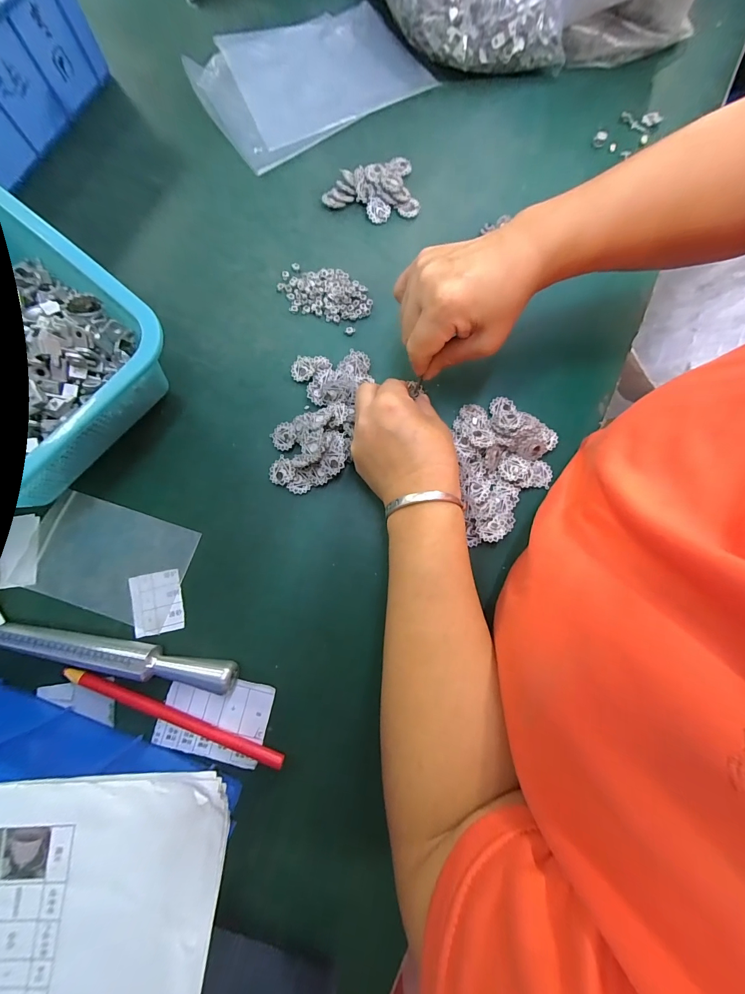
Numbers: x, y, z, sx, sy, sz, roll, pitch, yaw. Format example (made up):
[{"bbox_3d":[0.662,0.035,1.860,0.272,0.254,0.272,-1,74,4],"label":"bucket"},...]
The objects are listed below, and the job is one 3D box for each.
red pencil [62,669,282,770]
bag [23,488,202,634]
[{"bbox_3d":[-0.141,0.156,0.252,0.164,0.010,0.010,21,78,4],"label":"red pencil"},{"bbox_3d":[-0.205,0.048,0.277,0.116,0.004,0.079,18,78,1],"label":"bag"}]

